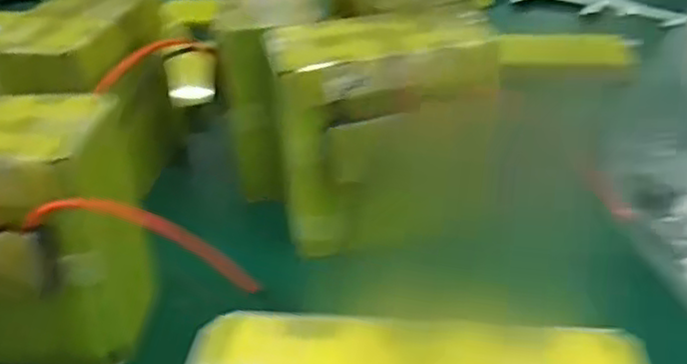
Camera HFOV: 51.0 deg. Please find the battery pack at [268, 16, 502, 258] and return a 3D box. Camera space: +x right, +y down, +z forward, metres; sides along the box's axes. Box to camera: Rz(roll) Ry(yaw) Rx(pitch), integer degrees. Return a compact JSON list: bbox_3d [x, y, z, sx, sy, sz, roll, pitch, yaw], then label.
[{"bbox_3d":[0.026,-0.040,0.498,0.149,0.135,0.093,-8,34,-8],"label":"battery pack"}]

